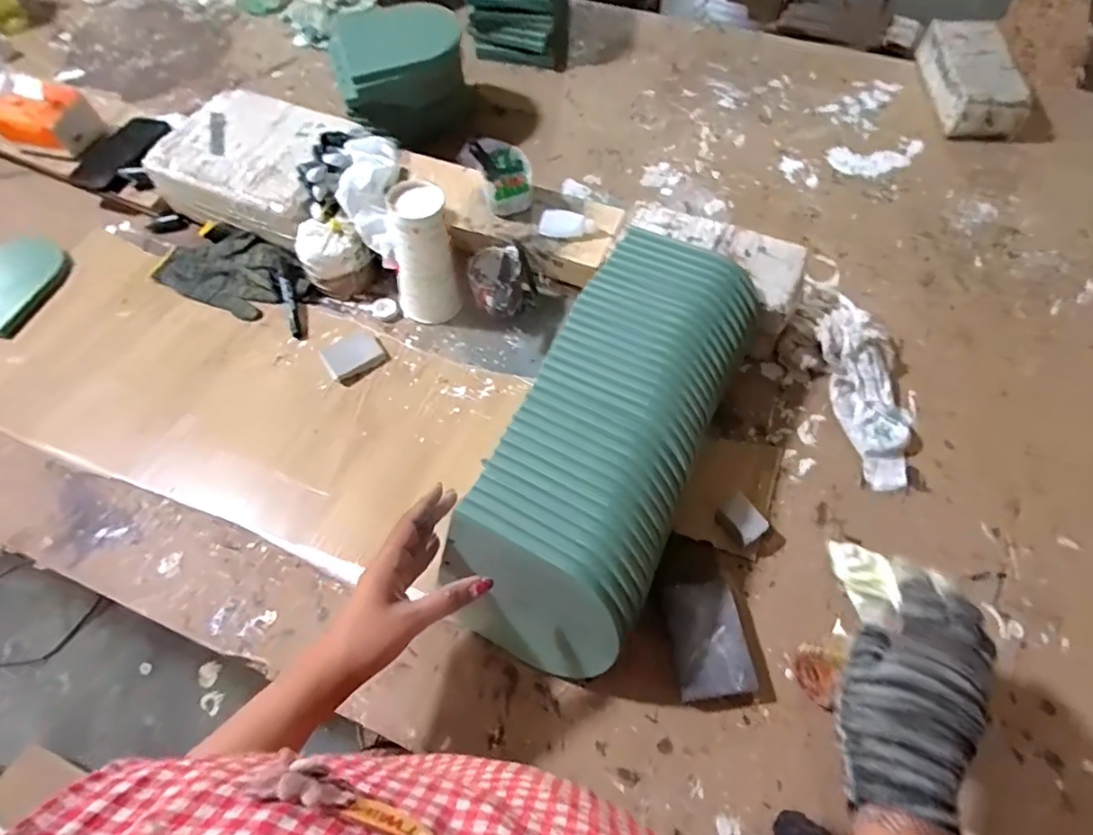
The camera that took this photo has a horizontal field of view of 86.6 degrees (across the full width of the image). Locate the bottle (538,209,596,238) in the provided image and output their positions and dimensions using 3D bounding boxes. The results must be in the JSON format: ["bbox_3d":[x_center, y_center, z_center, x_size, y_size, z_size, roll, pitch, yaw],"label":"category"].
[{"bbox_3d":[0.026,-0.244,0.731,0.070,0.021,0.028,10,62,8],"label":"bottle"}]

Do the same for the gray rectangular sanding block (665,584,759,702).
[{"bbox_3d":[0.151,0.208,0.544,0.067,0.035,0.100,-5,61,0],"label":"gray rectangular sanding block"}]

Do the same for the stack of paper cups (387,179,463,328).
[{"bbox_3d":[-0.154,-0.197,0.712,0.085,0.168,0.070,-16,61,-6],"label":"stack of paper cups"}]

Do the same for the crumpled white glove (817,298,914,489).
[{"bbox_3d":[0.366,-0.035,0.664,0.090,0.040,0.239,-5,74,0],"label":"crumpled white glove"}]

